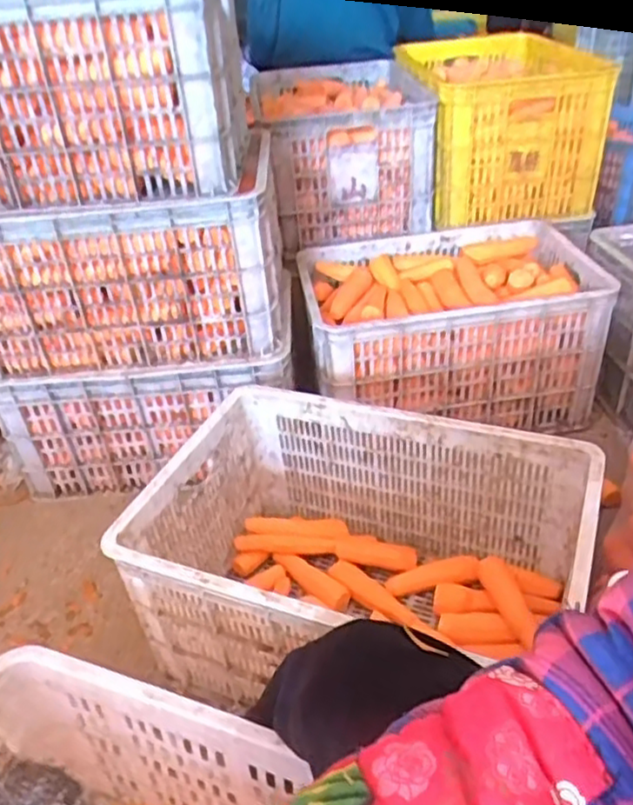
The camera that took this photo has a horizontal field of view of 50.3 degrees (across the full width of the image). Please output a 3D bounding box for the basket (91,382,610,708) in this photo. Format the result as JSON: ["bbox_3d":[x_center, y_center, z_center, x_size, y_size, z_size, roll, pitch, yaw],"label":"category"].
[{"bbox_3d":[0.057,0.216,0.888,0.517,0.268,0.376,14,40,26],"label":"basket"}]

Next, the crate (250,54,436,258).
[{"bbox_3d":[0.064,-0.559,1.492,0.361,0.257,0.480,-5,35,2],"label":"crate"}]

